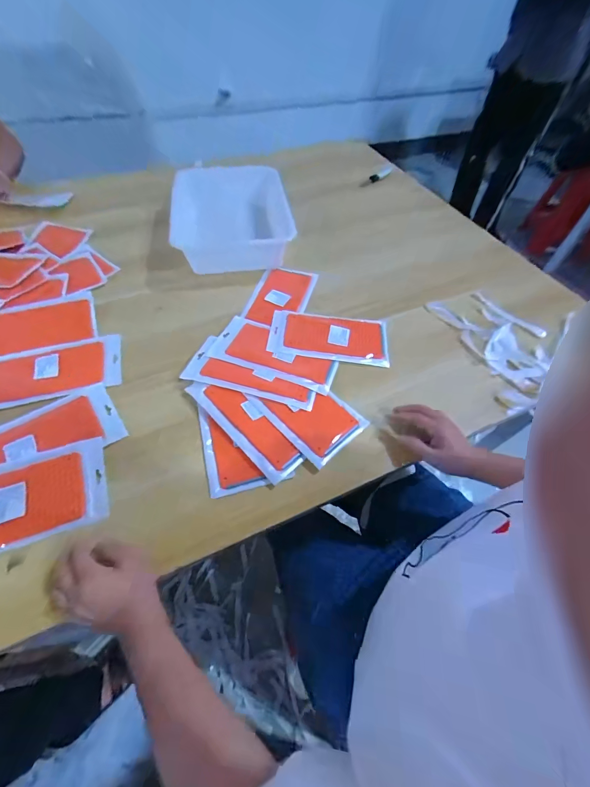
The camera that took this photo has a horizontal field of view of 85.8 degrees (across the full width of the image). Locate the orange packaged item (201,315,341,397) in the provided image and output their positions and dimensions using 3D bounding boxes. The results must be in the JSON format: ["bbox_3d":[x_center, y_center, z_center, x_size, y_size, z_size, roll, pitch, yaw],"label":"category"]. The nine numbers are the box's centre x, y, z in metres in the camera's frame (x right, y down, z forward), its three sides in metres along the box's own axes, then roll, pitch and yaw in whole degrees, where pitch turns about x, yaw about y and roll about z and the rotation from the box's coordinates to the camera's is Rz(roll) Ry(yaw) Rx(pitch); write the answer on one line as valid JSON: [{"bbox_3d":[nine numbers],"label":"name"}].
[{"bbox_3d":[-0.037,-0.081,0.622,0.242,0.019,0.123,17,57,9],"label":"orange packaged item"}]

